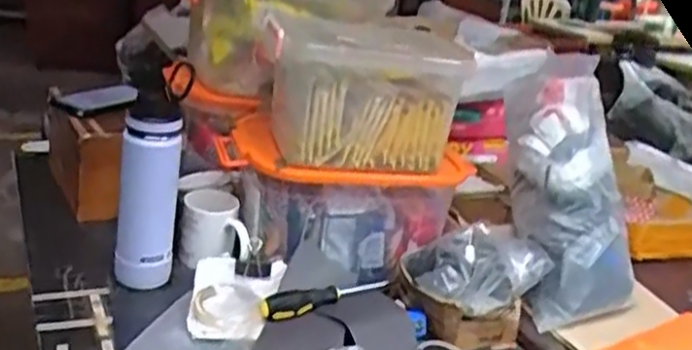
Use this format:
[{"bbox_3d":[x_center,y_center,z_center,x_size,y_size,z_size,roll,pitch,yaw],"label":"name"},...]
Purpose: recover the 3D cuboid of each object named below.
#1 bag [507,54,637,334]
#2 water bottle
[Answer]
[{"bbox_3d":[0.325,0.022,1.087,0.142,0.390,0.112,0,-14,-18],"label":"bag"},{"bbox_3d":[-0.261,0.012,0.959,0.084,0.267,0.092,1,22,-17],"label":"water bottle"}]

